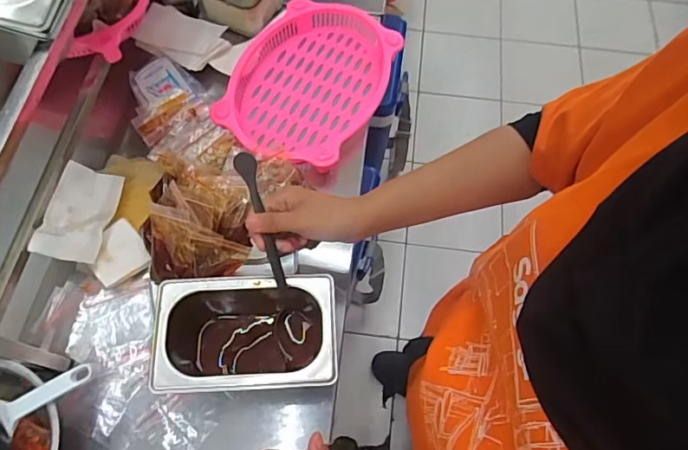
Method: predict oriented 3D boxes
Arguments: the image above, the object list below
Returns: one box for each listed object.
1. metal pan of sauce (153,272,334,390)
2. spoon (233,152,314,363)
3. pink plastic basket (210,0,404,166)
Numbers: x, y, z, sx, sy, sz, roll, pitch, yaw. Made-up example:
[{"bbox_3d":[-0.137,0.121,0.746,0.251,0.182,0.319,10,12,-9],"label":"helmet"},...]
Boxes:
[{"bbox_3d":[-0.099,0.121,0.528,0.176,0.092,0.108,-2,65,-2],"label":"metal pan of sauce"},{"bbox_3d":[-0.071,0.030,0.504,0.037,0.030,0.214,-15,86,-8],"label":"spoon"},{"bbox_3d":[-0.049,-0.204,0.713,0.194,0.048,0.285,21,66,8],"label":"pink plastic basket"}]

